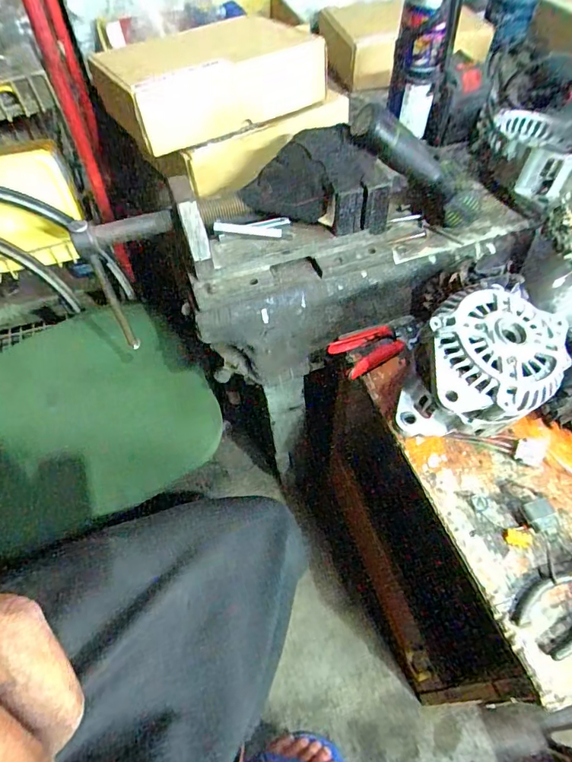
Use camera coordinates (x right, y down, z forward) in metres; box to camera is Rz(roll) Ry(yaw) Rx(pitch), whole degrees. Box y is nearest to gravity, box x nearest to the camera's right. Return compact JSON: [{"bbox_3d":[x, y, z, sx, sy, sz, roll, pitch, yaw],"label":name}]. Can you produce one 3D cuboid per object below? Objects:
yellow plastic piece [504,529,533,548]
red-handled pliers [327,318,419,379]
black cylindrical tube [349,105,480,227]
[{"bbox_3d":[0.229,0.156,0.462,0.026,0.006,0.015,7,56,7],"label":"yellow plastic piece"},{"bbox_3d":[0.124,-0.048,0.605,0.130,0.030,0.061,-22,57,-13],"label":"red-handled pliers"},{"bbox_3d":[0.165,-0.265,0.584,0.192,0.055,0.048,34,56,-18],"label":"black cylindrical tube"}]

